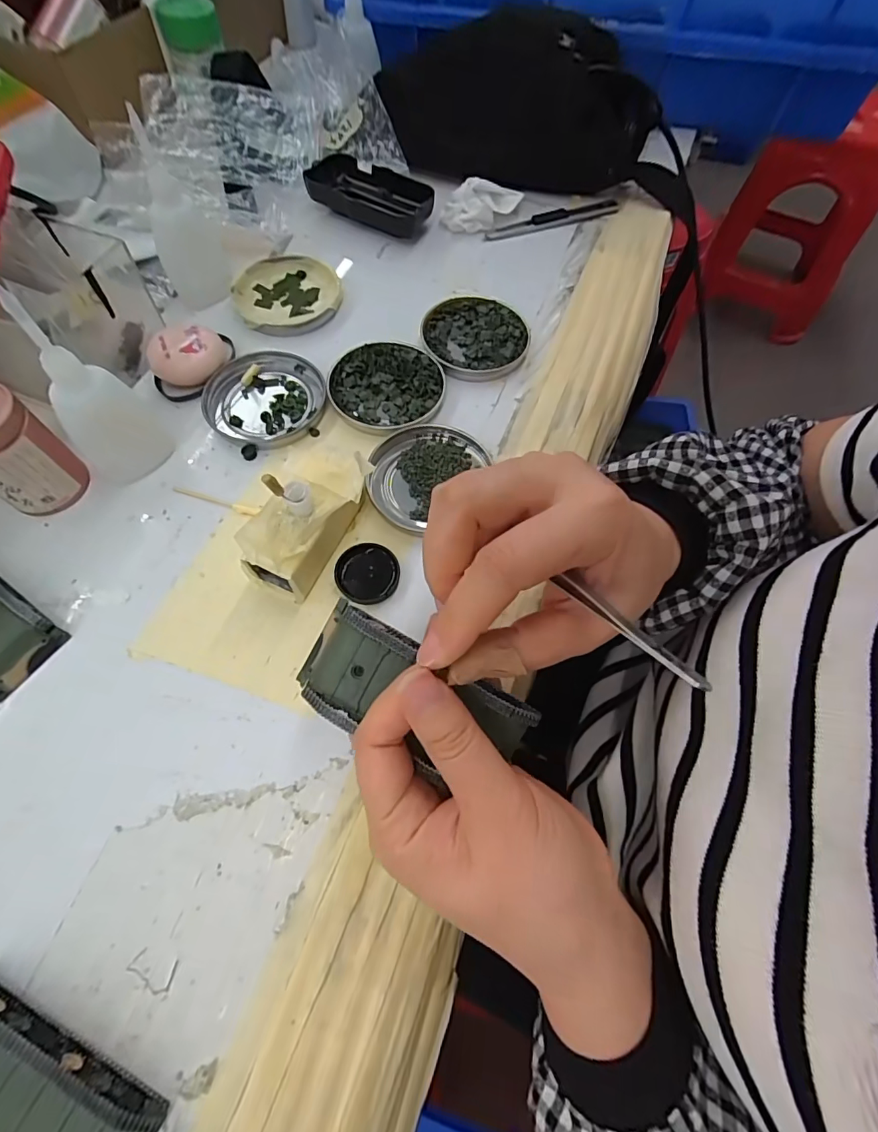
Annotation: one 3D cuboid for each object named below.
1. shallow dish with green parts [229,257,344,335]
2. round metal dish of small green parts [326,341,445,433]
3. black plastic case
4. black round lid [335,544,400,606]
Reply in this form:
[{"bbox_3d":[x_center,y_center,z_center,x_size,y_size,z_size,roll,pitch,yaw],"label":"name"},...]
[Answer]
[{"bbox_3d":[-0.117,-0.210,0.371,0.077,0.013,0.082,1,65,-1],"label":"shallow dish with green parts"},{"bbox_3d":[-0.036,-0.125,0.332,0.077,0.009,0.073,1,65,-1],"label":"round metal dish of small green parts"},{"bbox_3d":[-0.059,-0.317,0.414,0.104,0.026,0.049,30,67,12],"label":"black plastic case"},{"bbox_3d":[-0.041,0.004,0.275,0.036,0.006,0.035,1,65,-1],"label":"black round lid"}]

